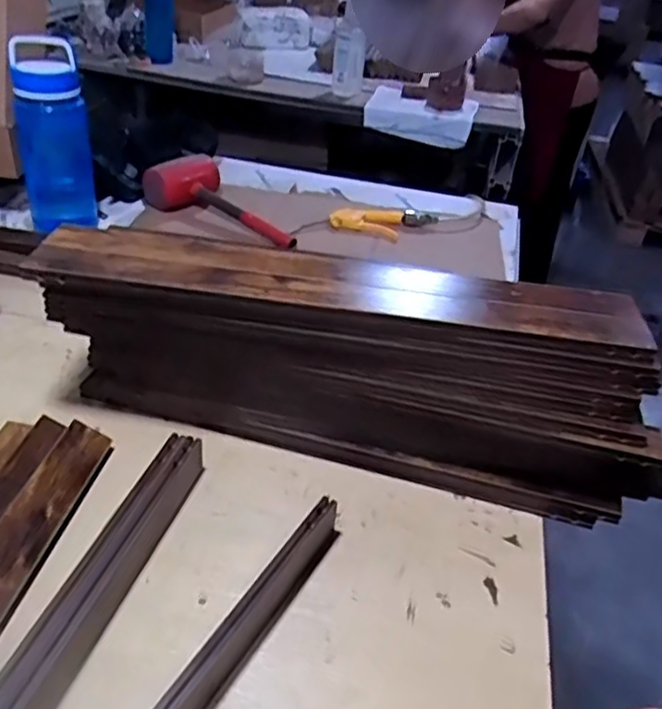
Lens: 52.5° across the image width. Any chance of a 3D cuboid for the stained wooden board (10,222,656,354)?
[{"bbox_3d":[0.005,-0.071,0.627,0.550,0.021,0.107,9,36,3],"label":"stained wooden board"}]

